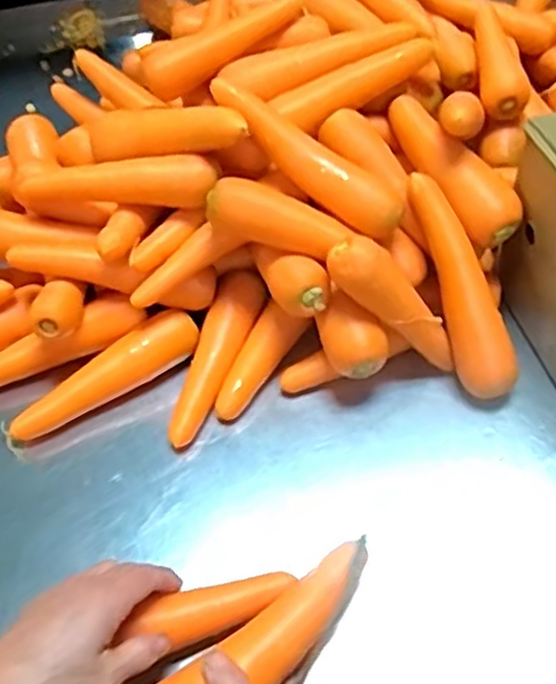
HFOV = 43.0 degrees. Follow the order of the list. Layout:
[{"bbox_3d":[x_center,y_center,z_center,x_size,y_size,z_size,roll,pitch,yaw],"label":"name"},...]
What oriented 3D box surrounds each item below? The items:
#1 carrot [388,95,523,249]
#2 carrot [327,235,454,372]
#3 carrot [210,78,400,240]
[{"bbox_3d":[0.155,-0.161,0.642,0.060,0.040,0.175,-16,53,-8],"label":"carrot"},{"bbox_3d":[0.101,-0.027,0.580,0.039,0.152,0.035,-19,41,40],"label":"carrot"},{"bbox_3d":[0.021,-0.157,0.593,0.191,0.039,0.042,39,61,1],"label":"carrot"}]

